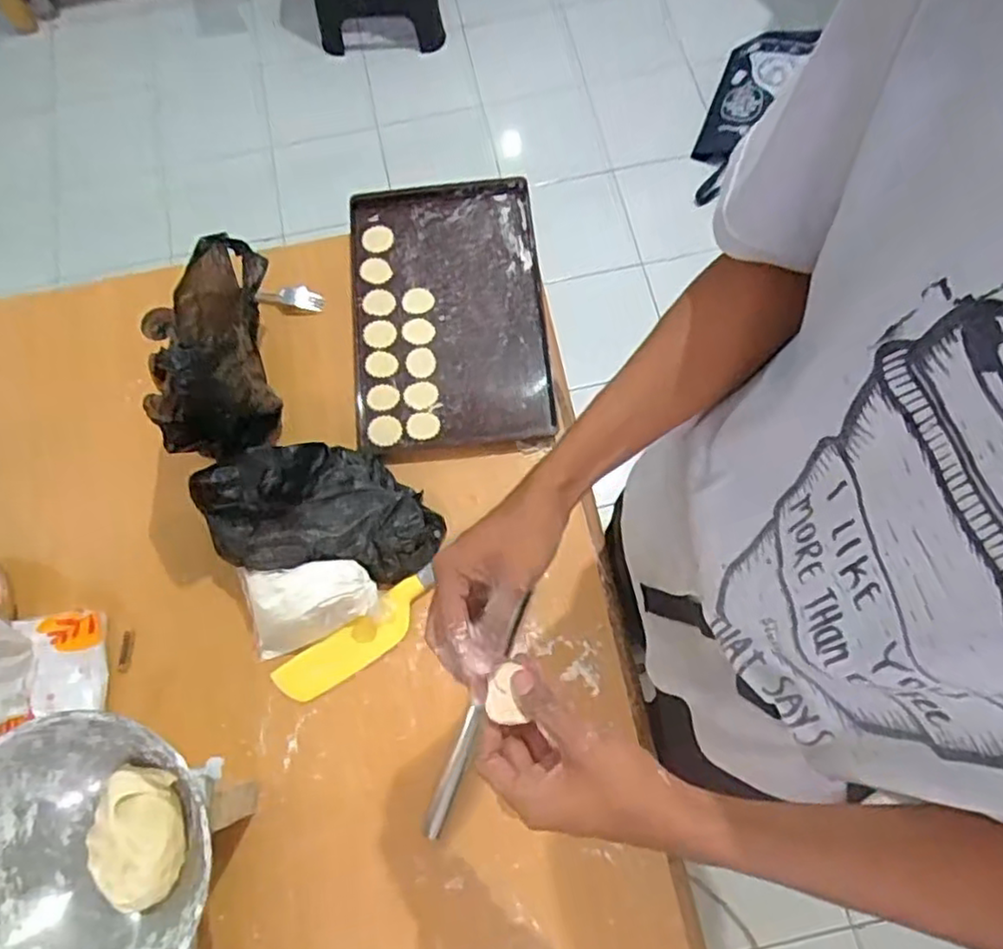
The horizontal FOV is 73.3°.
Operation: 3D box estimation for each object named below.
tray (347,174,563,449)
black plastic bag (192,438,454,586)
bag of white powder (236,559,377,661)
[{"bbox_3d":[-0.069,-0.209,0.862,0.244,0.032,0.364,-6,75,-2],"label":"tray"},{"bbox_3d":[-0.191,0.049,0.731,0.228,0.122,0.158,-20,73,-5],"label":"black plastic bag"},{"bbox_3d":[-0.208,0.137,0.736,0.142,0.055,0.088,-15,73,-4],"label":"bag of white powder"}]

